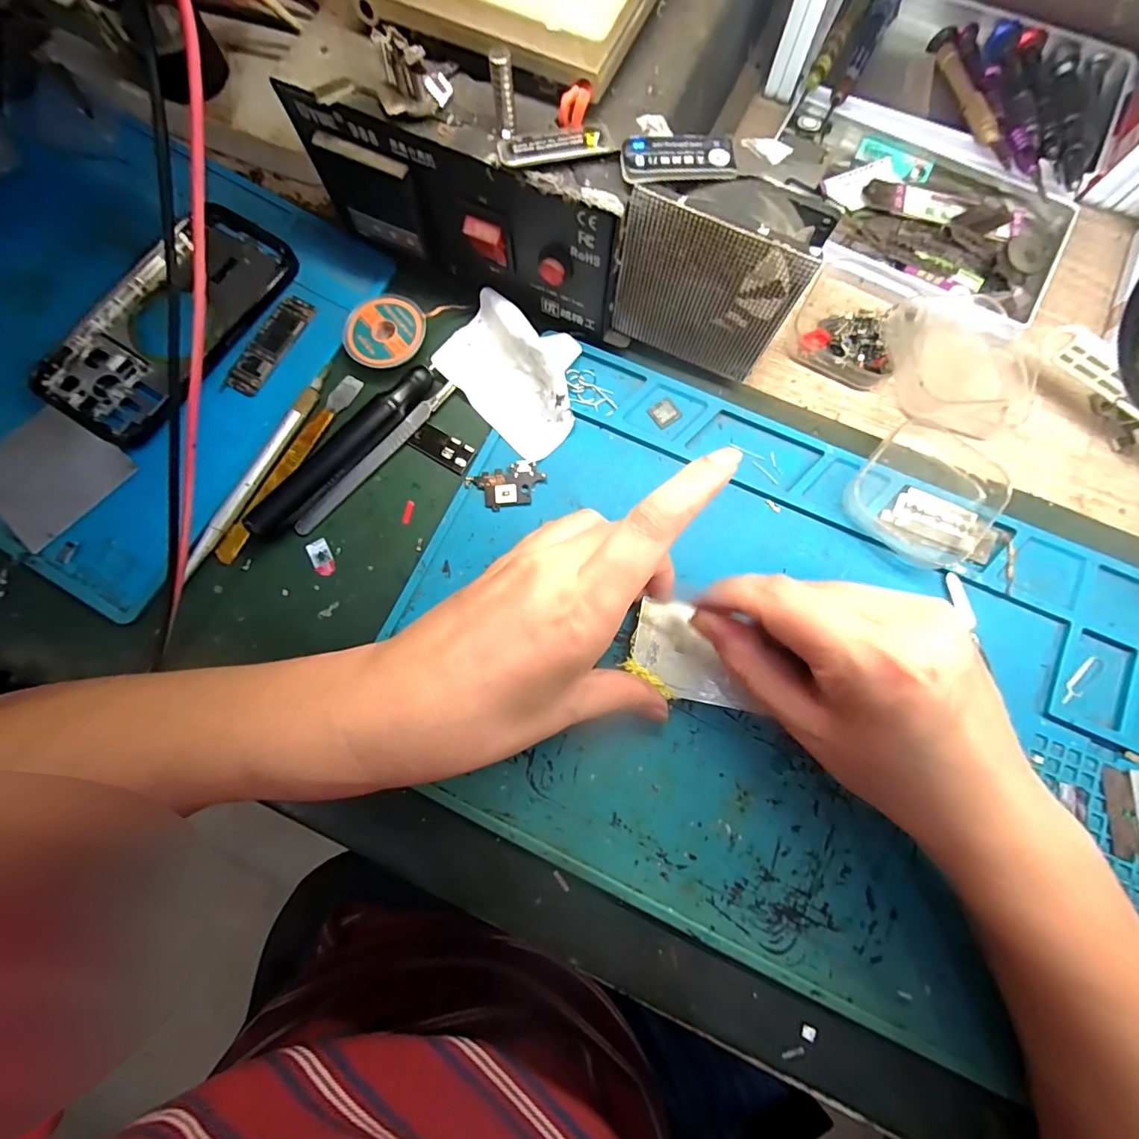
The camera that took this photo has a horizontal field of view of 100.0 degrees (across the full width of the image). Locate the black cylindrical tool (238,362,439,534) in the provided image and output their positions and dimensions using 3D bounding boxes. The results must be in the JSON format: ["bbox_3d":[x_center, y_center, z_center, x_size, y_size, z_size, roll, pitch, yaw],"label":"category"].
[{"bbox_3d":[-0.120,-0.064,0.255,0.016,0.014,0.120,40,83,8],"label":"black cylindrical tool"}]

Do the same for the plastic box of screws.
[{"bbox_3d":[0.161,-0.141,0.268,0.055,0.019,0.065,24,81,5],"label":"plastic box of screws"}]

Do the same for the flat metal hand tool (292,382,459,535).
[{"bbox_3d":[-0.104,-0.061,0.261,0.008,0.005,0.113,41,83,8],"label":"flat metal hand tool"}]

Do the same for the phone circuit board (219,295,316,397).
[{"bbox_3d":[-0.169,-0.126,0.269,0.019,0.004,0.065,32,82,7],"label":"phone circuit board"}]

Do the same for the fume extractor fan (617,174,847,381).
[{"bbox_3d":[0.066,-0.136,0.230,0.079,0.086,0.027,24,81,5],"label":"fume extractor fan"}]

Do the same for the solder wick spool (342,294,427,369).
[{"bbox_3d":[-0.104,-0.133,0.268,0.042,0.008,0.044,0,79,1],"label":"solder wick spool"}]

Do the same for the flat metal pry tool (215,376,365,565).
[{"bbox_3d":[-0.153,-0.057,0.258,0.012,0.004,0.120,30,81,6],"label":"flat metal pry tool"}]

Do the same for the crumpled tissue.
[{"bbox_3d":[-0.027,-0.110,0.259,0.062,0.019,0.086,-44,82,-7],"label":"crumpled tissue"}]

